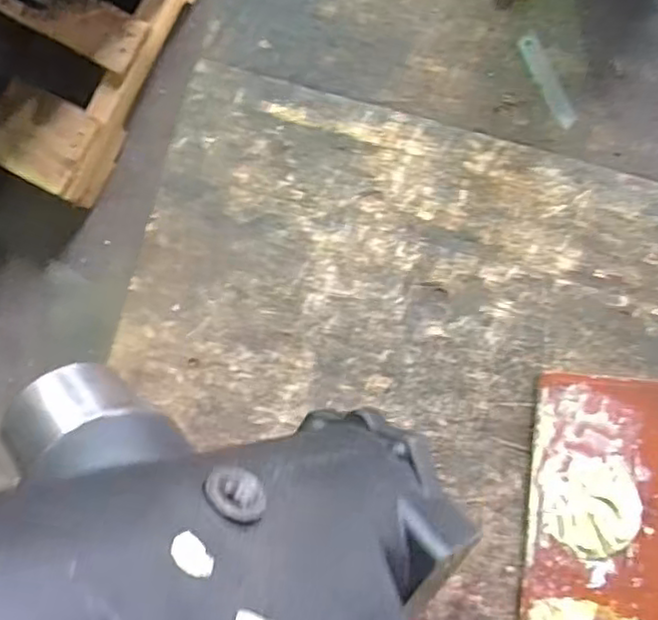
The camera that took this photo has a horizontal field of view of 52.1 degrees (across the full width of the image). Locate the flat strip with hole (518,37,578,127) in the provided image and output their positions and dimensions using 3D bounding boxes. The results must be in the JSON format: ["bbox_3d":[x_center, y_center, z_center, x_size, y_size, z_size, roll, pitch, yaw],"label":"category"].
[{"bbox_3d":[0.213,-0.222,0.655,0.019,0.004,0.095,-26,88,3],"label":"flat strip with hole"}]

